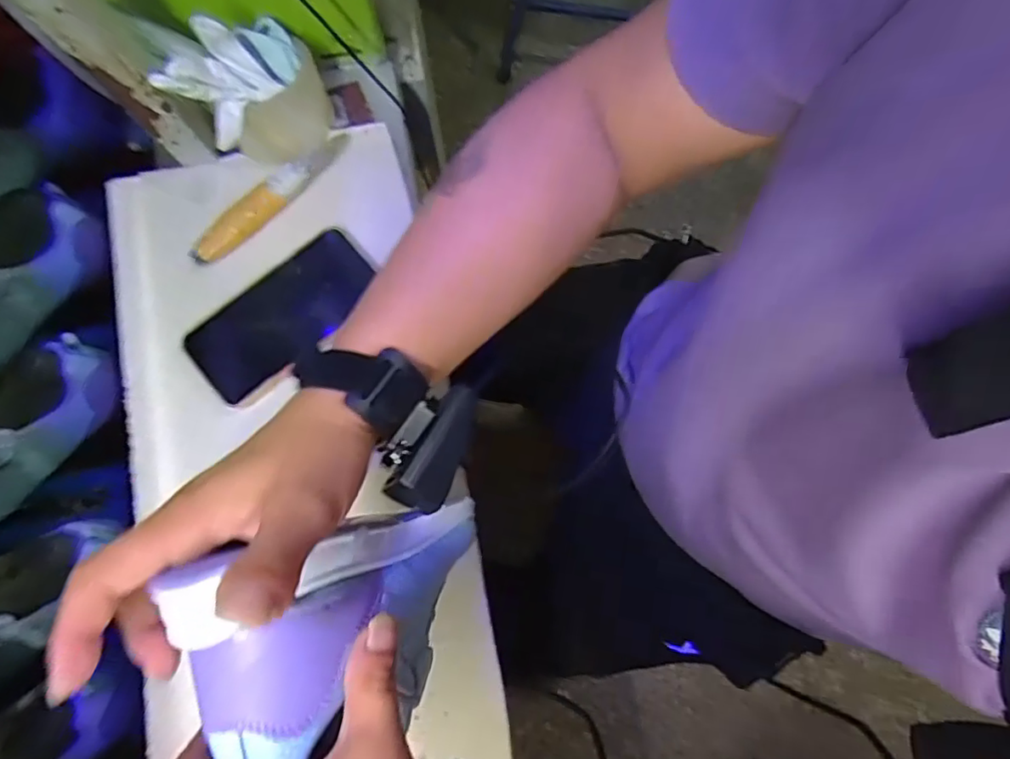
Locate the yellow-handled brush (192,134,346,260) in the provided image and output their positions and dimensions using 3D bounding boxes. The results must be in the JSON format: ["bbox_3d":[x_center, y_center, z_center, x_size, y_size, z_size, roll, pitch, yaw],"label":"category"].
[{"bbox_3d":[-0.201,-0.159,0.487,0.166,0.016,0.022,-44,82,-6],"label":"yellow-handled brush"}]

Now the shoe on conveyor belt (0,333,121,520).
[{"bbox_3d":[-0.440,0.059,0.480,0.237,0.093,0.076,-39,82,-6],"label":"shoe on conveyor belt"}]

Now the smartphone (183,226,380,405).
[{"bbox_3d":[-0.181,-0.054,0.472,0.161,0.008,0.077,-43,82,-6],"label":"smartphone"}]

